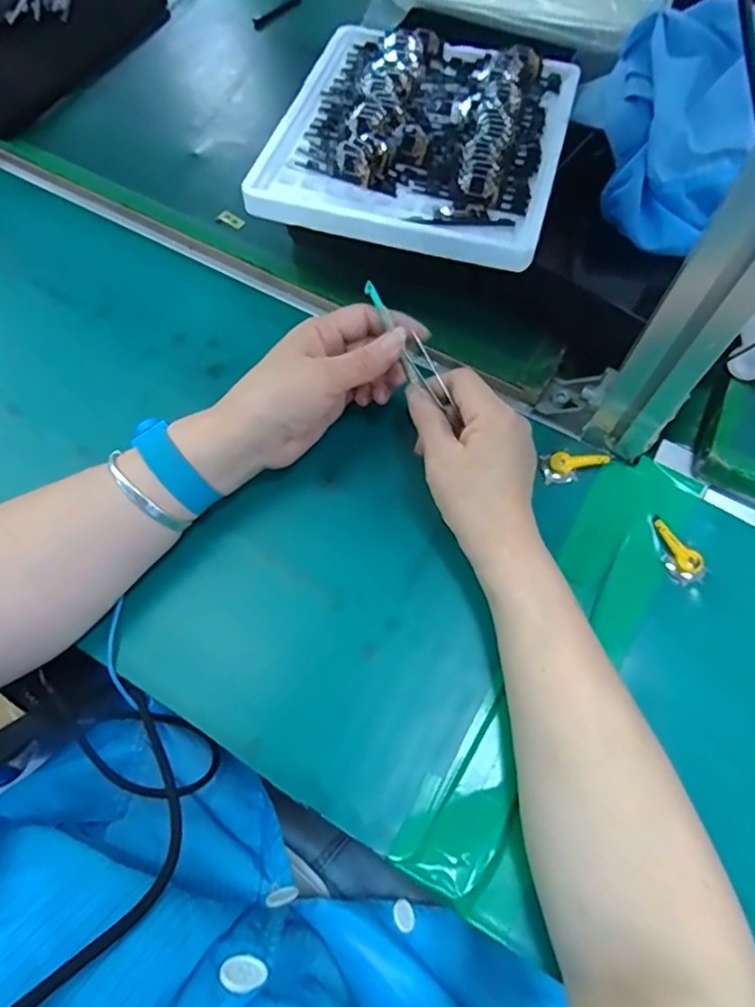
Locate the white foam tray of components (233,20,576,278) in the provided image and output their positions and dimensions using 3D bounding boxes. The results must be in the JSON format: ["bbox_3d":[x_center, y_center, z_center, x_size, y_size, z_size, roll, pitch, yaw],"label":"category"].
[{"bbox_3d":[0.034,-0.278,0.434,0.203,0.021,0.222,15,66,6],"label":"white foam tray of components"}]

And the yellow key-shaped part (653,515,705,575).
[{"bbox_3d":[0.203,0.028,0.398,0.014,0.008,0.044,-30,69,-13],"label":"yellow key-shaped part"}]

